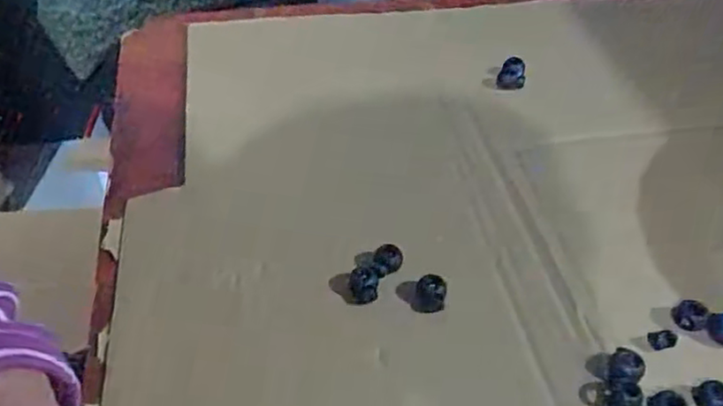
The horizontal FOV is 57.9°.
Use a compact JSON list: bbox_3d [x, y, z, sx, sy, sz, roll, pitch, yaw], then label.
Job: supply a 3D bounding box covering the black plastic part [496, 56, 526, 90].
[{"bbox_3d":[0.112,-0.098,0.492,0.020,0.010,0.029,7,45,7],"label":"black plastic part"}]

